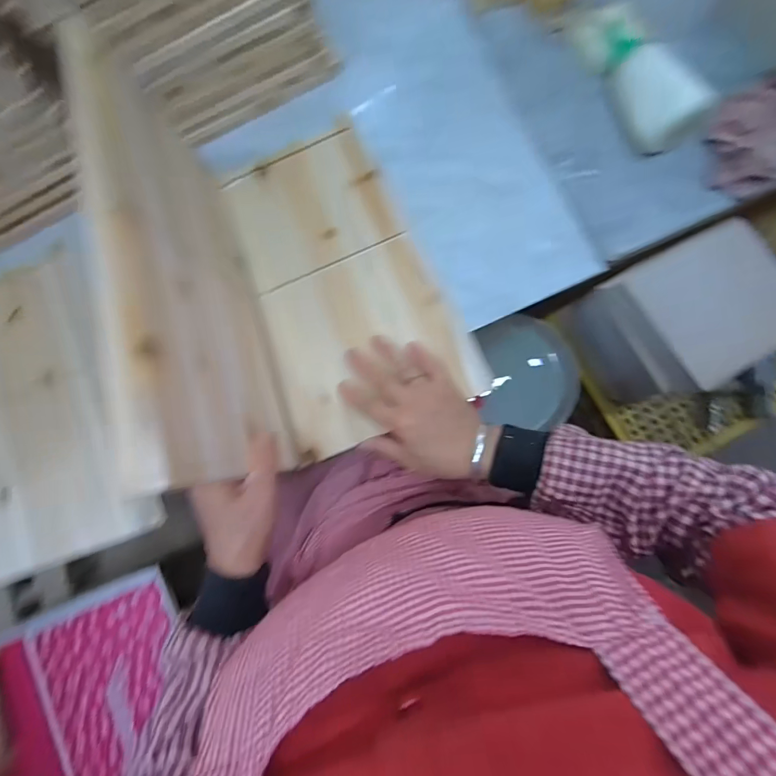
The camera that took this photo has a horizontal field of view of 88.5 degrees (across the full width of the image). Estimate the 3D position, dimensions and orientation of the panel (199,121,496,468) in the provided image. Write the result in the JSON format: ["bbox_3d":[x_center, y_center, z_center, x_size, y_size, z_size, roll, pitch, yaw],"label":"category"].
[{"bbox_3d":[-0.057,-0.128,0.455,0.214,0.029,0.365,-21,84,0],"label":"panel"}]

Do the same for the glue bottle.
[{"bbox_3d":[0.265,-0.345,0.429,0.055,0.053,0.183,-28,82,2],"label":"glue bottle"}]

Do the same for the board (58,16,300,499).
[{"bbox_3d":[-0.169,-0.094,0.351,0.026,0.219,0.343,-16,83,4],"label":"board"}]

